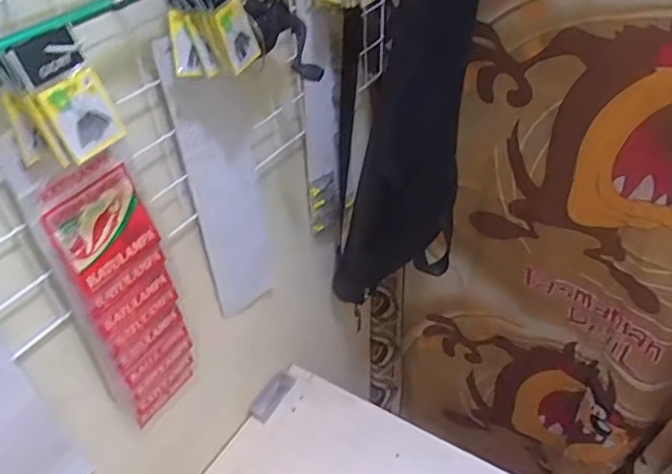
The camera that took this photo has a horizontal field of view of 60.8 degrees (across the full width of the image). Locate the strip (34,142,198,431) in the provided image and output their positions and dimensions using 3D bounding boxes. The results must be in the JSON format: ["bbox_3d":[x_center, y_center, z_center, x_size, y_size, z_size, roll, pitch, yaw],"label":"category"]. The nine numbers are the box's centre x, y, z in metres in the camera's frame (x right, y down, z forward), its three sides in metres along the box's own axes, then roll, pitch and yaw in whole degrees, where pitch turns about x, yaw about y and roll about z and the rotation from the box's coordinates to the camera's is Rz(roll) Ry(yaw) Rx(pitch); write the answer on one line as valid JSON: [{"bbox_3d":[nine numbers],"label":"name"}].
[{"bbox_3d":[-0.222,0.072,0.636,0.021,0.347,0.101,21,48,28],"label":"strip"}]

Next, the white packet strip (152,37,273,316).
[{"bbox_3d":[-0.135,-0.058,0.729,0.020,0.403,0.108,30,52,30],"label":"white packet strip"}]

